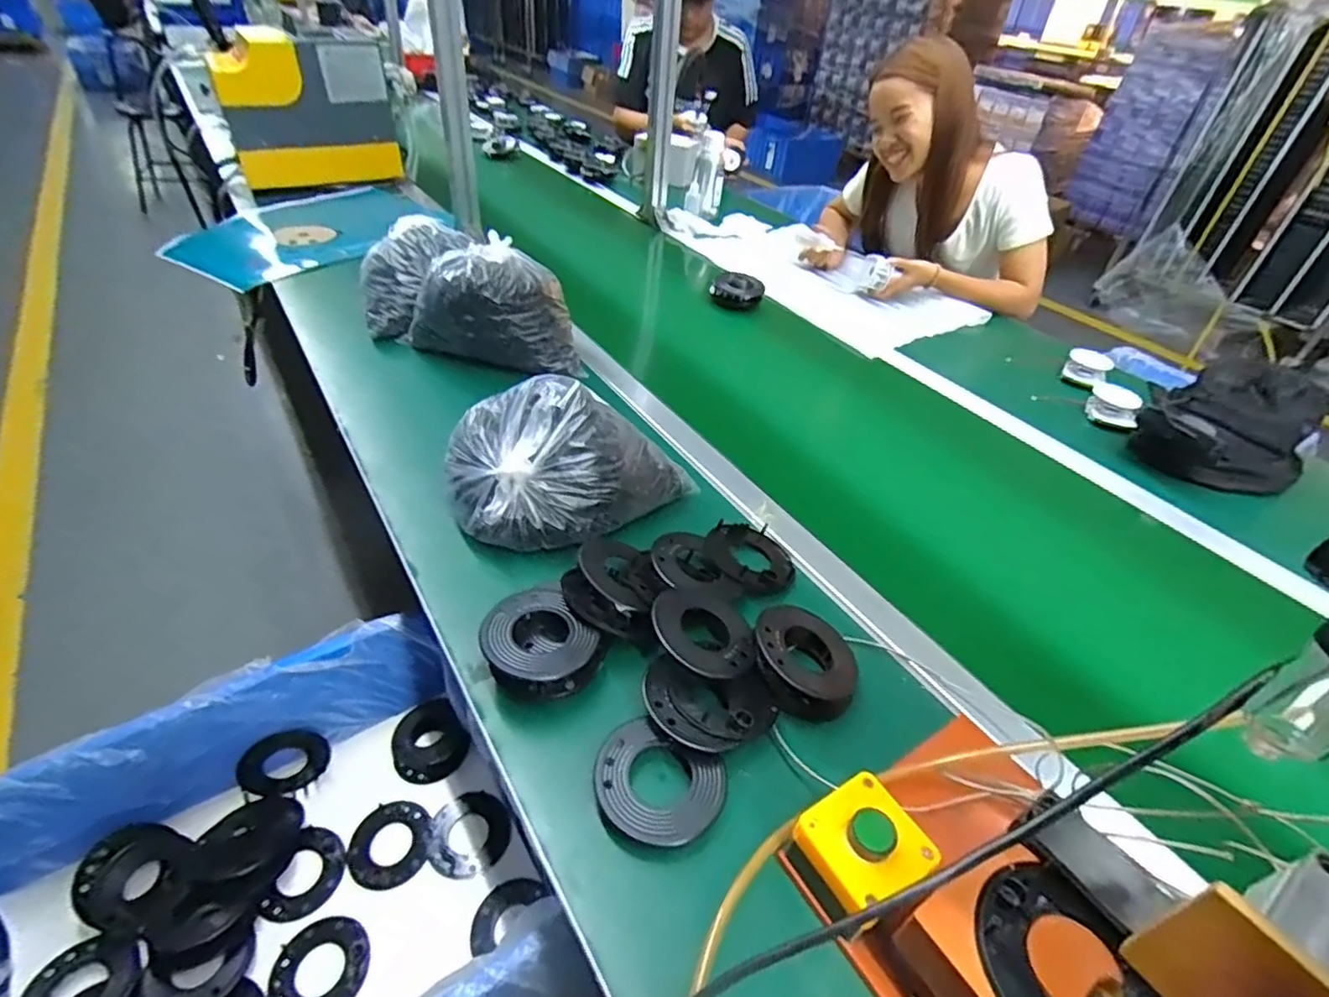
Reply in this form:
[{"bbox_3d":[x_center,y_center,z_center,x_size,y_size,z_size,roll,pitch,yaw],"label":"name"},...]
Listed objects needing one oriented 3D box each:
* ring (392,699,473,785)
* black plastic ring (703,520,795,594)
[{"bbox_3d":[-0.313,0.321,0.832,0.096,0.012,0.096,2,53,-2],"label":"ring"},{"bbox_3d":[0.094,0.056,0.647,0.087,0.022,0.090,4,41,-3],"label":"black plastic ring"}]

